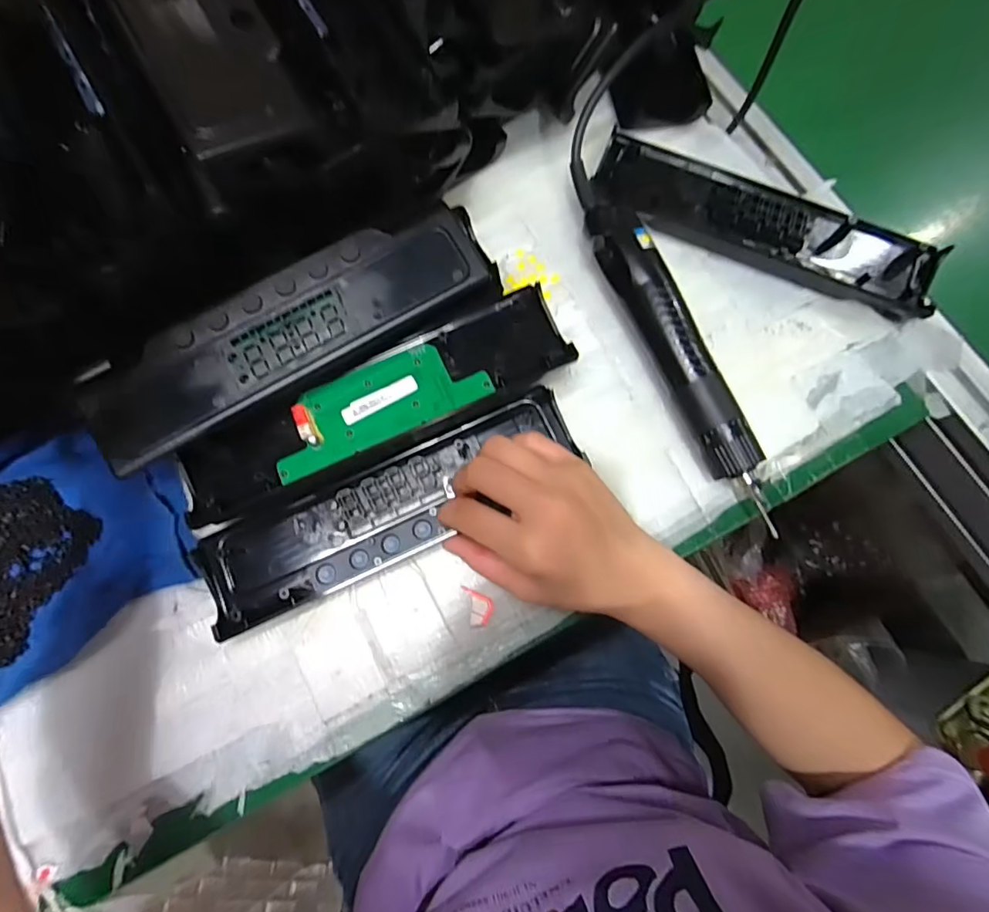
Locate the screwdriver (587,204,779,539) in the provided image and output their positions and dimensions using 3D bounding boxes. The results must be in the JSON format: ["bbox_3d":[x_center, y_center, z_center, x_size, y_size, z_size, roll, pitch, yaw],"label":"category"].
[{"bbox_3d":[0.122,-0.064,0.338,0.035,0.031,0.225,-25,77,-4],"label":"screwdriver"}]

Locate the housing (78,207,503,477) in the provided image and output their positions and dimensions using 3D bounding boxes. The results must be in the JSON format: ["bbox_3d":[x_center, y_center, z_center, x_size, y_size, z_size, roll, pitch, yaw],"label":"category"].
[{"bbox_3d":[-0.117,-0.075,0.312,0.246,0.029,0.070,-29,77,-5],"label":"housing"}]

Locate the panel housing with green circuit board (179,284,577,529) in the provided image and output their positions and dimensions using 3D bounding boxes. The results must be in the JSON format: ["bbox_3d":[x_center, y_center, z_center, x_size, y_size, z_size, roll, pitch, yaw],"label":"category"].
[{"bbox_3d":[-0.072,-0.031,0.327,0.245,0.030,0.062,-25,77,-4],"label":"panel housing with green circuit board"}]

